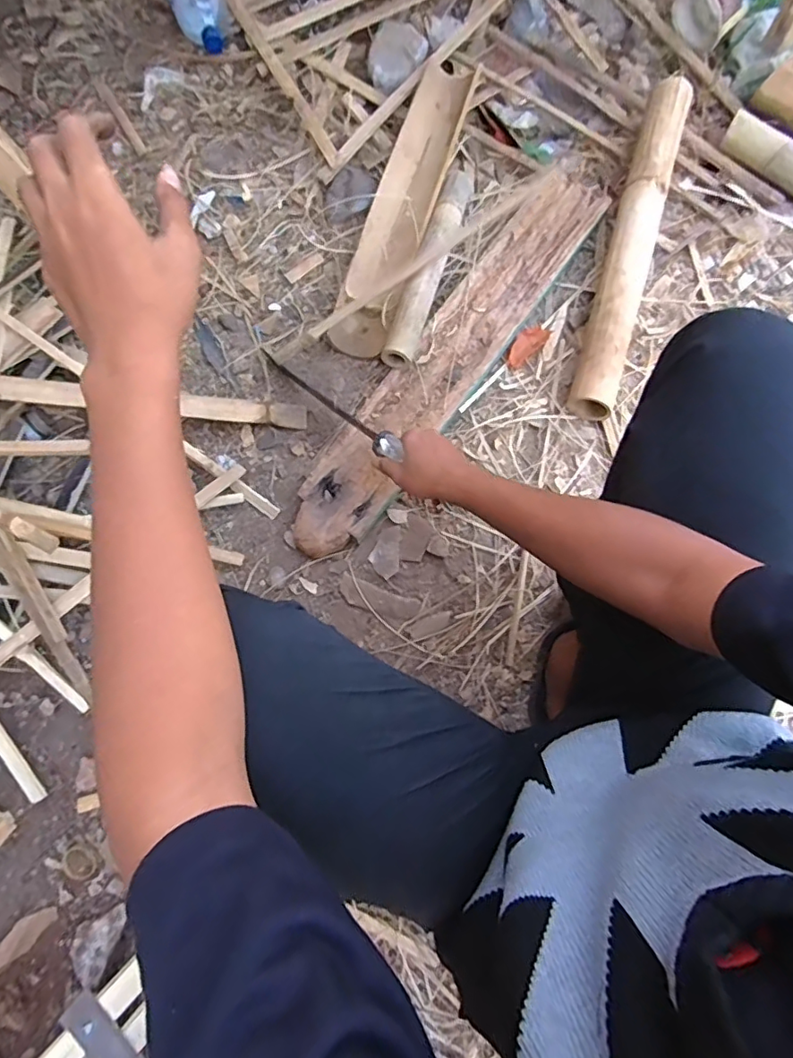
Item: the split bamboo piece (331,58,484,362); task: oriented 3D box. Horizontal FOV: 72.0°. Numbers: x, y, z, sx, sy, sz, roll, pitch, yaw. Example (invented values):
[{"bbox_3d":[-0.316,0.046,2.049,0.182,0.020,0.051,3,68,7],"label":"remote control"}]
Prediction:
[{"bbox_3d":[0.019,-0.515,0.861,0.106,0.045,0.516,20,79,3],"label":"split bamboo piece"}]

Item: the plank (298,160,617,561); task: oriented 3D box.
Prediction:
[{"bbox_3d":[0.084,-0.260,0.811,0.117,0.037,0.718,35,80,6],"label":"plank"}]

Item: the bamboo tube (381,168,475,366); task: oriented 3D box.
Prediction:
[{"bbox_3d":[0.056,-0.415,0.814,0.050,0.042,0.382,17,79,3],"label":"bamboo tube"}]

